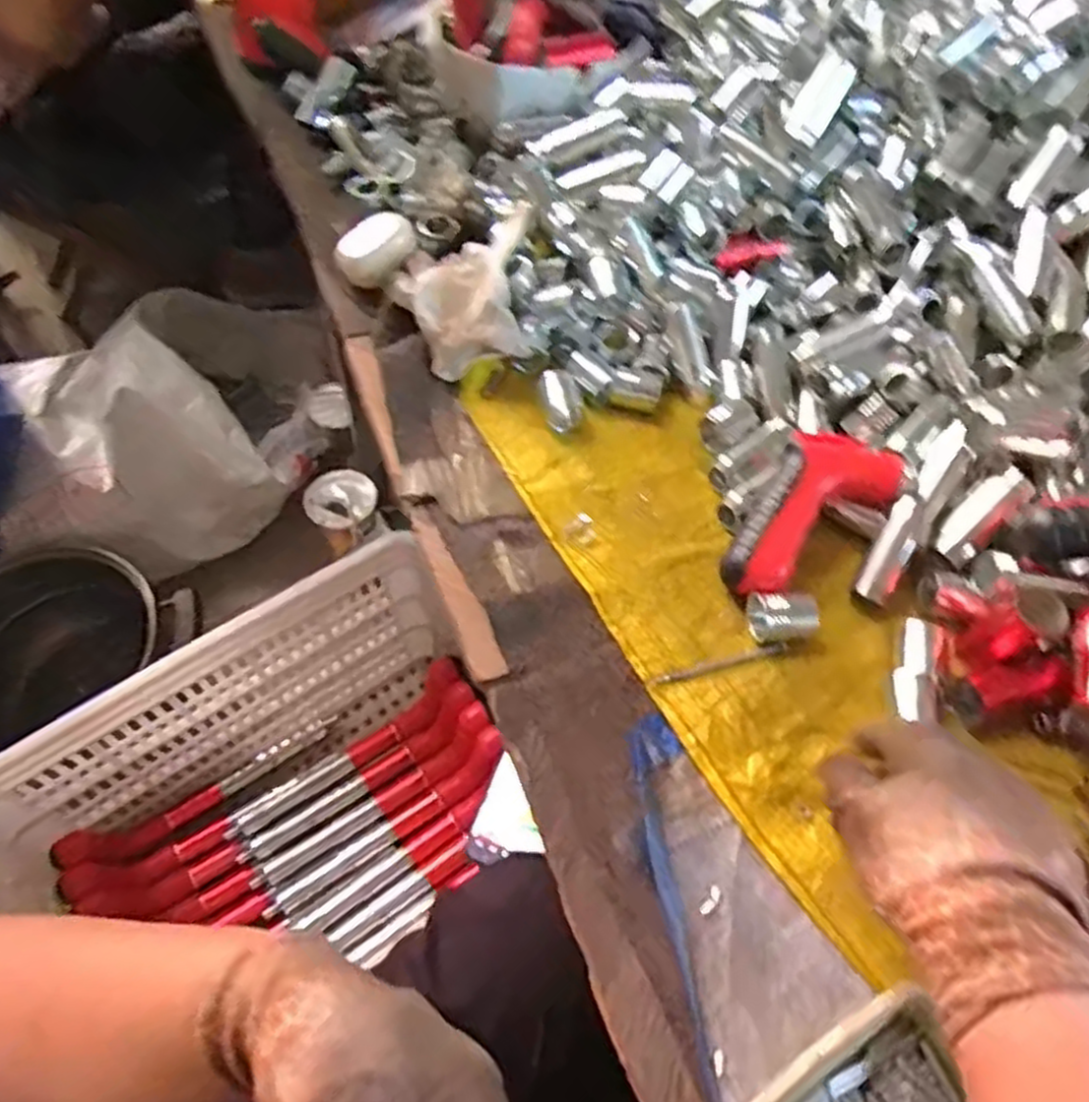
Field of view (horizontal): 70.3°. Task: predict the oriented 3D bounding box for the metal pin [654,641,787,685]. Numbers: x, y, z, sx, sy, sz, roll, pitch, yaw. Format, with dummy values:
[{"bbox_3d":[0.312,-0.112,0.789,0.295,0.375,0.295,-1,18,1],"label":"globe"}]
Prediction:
[{"bbox_3d":[0.106,0.068,0.463,0.082,0.006,0.007,-13,61,-10],"label":"metal pin"}]

